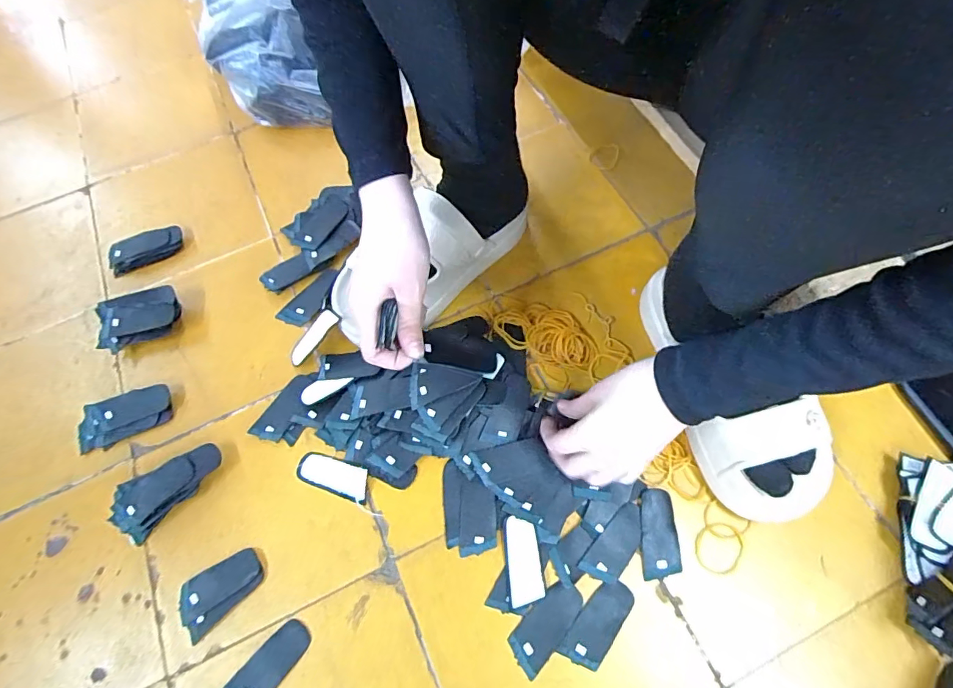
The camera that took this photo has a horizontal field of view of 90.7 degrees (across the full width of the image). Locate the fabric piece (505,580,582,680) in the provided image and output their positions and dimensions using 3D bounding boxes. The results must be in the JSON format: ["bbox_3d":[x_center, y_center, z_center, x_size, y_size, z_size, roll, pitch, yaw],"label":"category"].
[{"bbox_3d":[0.057,0.233,0.391,0.032,0.004,0.072,38,73,17],"label":"fabric piece"}]

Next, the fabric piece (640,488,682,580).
[{"bbox_3d":[0.162,0.168,0.421,0.033,0.004,0.073,1,66,3],"label":"fabric piece"}]

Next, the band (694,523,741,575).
[{"bbox_3d":[0.213,0.179,0.416,0.039,0.004,0.044,23,69,12],"label":"band"}]

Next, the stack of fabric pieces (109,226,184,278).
[{"bbox_3d":[-0.399,-0.113,0.570,0.083,0.015,0.053,-23,67,-7],"label":"stack of fabric pieces"}]

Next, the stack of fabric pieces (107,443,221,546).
[{"bbox_3d":[-0.294,0.134,0.448,0.104,0.021,0.047,-42,71,-14],"label":"stack of fabric pieces"}]

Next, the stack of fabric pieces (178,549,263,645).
[{"bbox_3d":[-0.224,0.212,0.411,0.073,0.004,0.044,-41,70,-14],"label":"stack of fabric pieces"}]

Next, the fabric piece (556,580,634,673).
[{"bbox_3d":[0.101,0.231,0.390,0.032,0.004,0.071,34,72,16],"label":"fabric piece"}]

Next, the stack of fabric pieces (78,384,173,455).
[{"bbox_3d":[-0.359,0.072,0.482,0.089,0.016,0.046,-21,67,-6],"label":"stack of fabric pieces"}]

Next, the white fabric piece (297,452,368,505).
[{"bbox_3d":[-0.136,0.124,0.450,0.074,0.004,0.031,18,68,11],"label":"white fabric piece"}]

